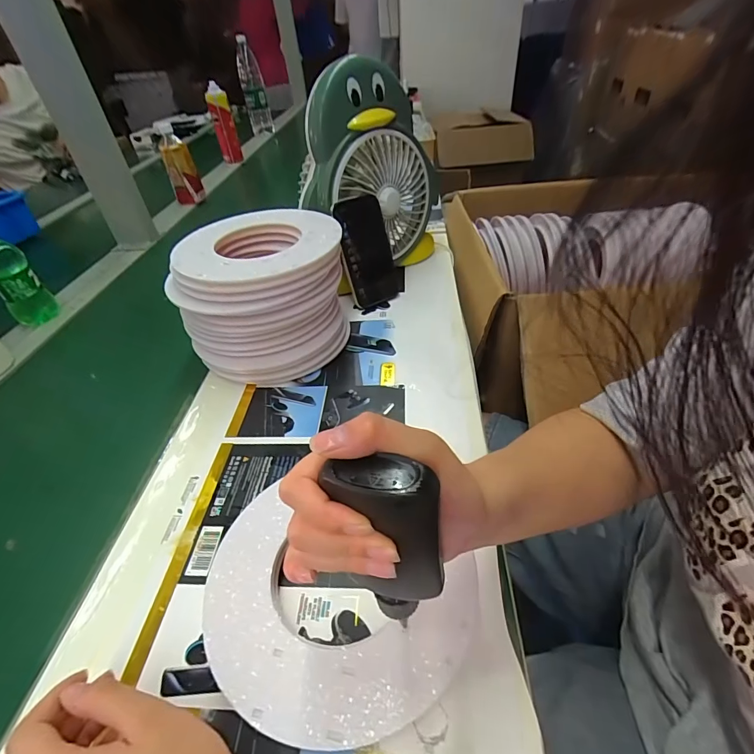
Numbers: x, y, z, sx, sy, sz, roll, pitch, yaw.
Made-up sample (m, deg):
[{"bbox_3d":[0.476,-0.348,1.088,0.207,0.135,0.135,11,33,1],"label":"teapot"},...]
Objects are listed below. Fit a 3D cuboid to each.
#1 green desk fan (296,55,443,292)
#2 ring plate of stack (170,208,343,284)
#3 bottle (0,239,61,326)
[{"bbox_3d":[-0.005,-0.291,0.608,0.247,0.286,0.109,-31,46,-26],"label":"green desk fan"},{"bbox_3d":[-0.137,-0.156,0.460,0.186,0.014,0.173,-3,41,3],"label":"ring plate of stack"},{"bbox_3d":[-0.566,-0.151,0.625,0.049,0.151,0.062,29,52,34],"label":"bottle"}]

